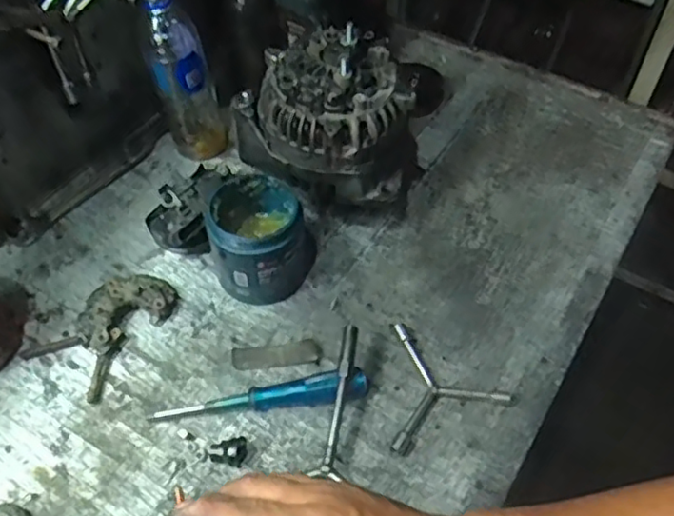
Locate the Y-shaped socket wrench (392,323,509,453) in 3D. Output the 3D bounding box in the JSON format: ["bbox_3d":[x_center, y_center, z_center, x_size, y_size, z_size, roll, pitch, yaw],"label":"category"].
[{"bbox_3d":[0.080,0.108,0.612,0.119,0.012,0.114,-20,54,-16],"label":"Y-shaped socket wrench"}]

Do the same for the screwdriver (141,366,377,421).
[{"bbox_3d":[-0.068,0.128,0.597,0.194,0.025,0.024,-8,52,-7],"label":"screwdriver"}]

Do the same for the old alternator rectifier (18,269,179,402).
[{"bbox_3d":[-0.223,0.062,0.642,0.088,0.028,0.136,29,57,21],"label":"old alternator rectifier"}]

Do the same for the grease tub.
[{"bbox_3d":[-0.072,-0.019,0.660,0.098,0.101,0.096,0,51,0],"label":"grease tub"}]

